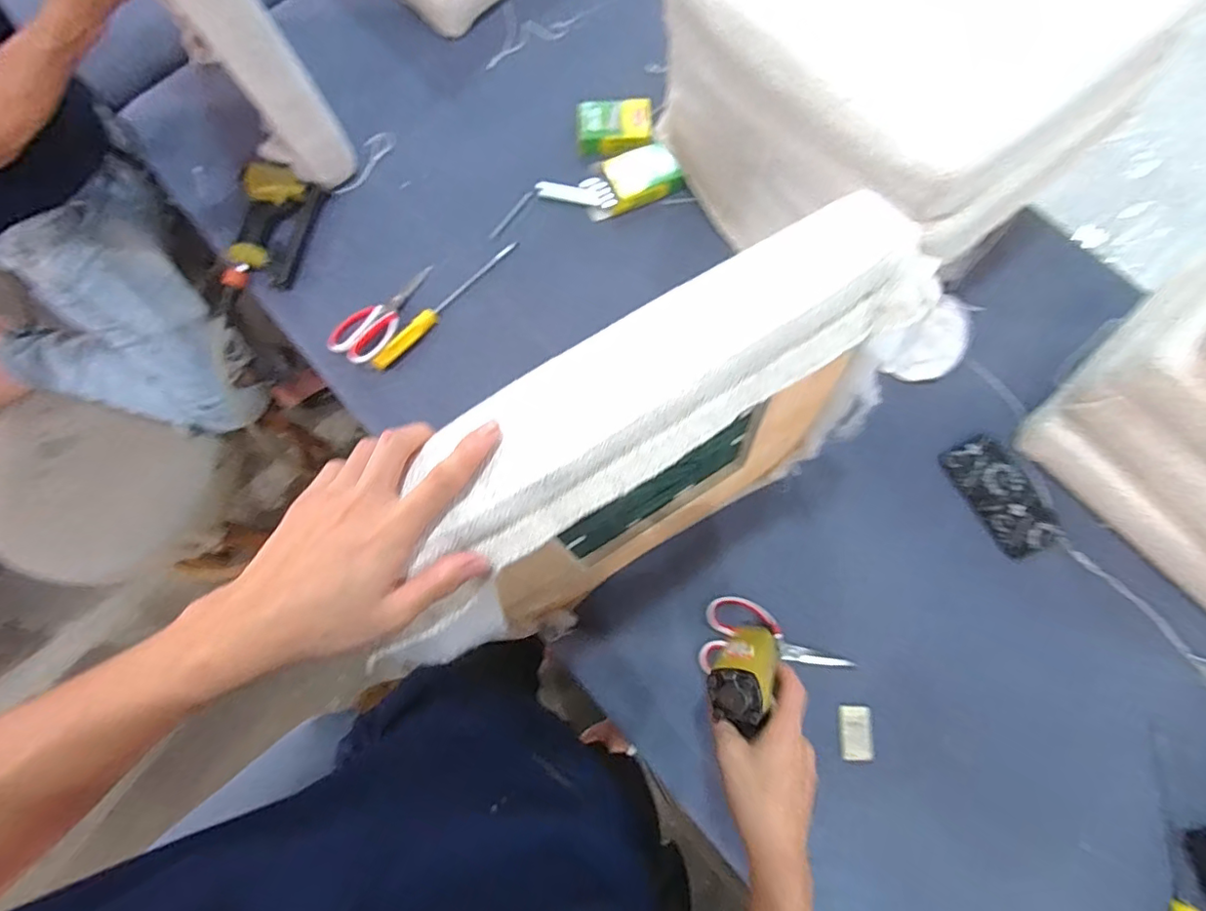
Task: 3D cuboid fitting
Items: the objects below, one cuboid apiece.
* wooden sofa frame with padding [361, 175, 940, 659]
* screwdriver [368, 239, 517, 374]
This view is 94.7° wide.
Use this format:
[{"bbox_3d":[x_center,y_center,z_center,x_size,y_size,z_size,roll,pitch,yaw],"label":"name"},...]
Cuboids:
[{"bbox_3d":[0.045,0.014,0.556,0.448,0.397,0.135,-31,77,-6],"label":"wooden sofa frame with padding"},{"bbox_3d":[-0.246,-0.239,0.864,0.026,0.023,0.290,43,81,11],"label":"screwdriver"}]

